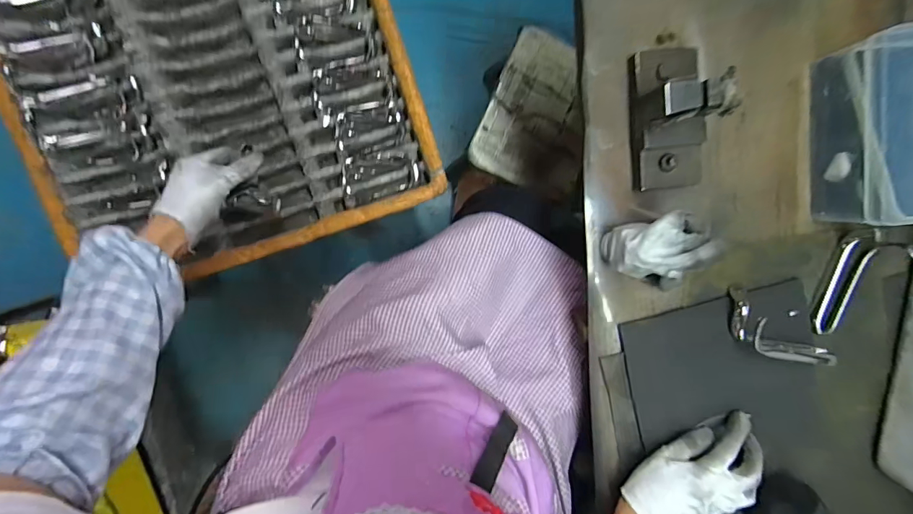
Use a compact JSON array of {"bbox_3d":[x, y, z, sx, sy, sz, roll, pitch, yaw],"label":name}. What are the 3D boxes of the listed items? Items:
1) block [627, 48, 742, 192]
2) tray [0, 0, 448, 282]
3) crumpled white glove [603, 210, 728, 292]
[{"bbox_3d":[0.206,-0.131,0.399,0.064,0.075,0.127,-9,97,-4],"label":"block"},{"bbox_3d":[-0.352,-0.269,0.633,0.539,0.068,0.553,-19,97,-3],"label":"tray"},{"bbox_3d":[0.197,-0.004,0.413,0.092,0.071,0.067,29,93,-7],"label":"crumpled white glove"}]

